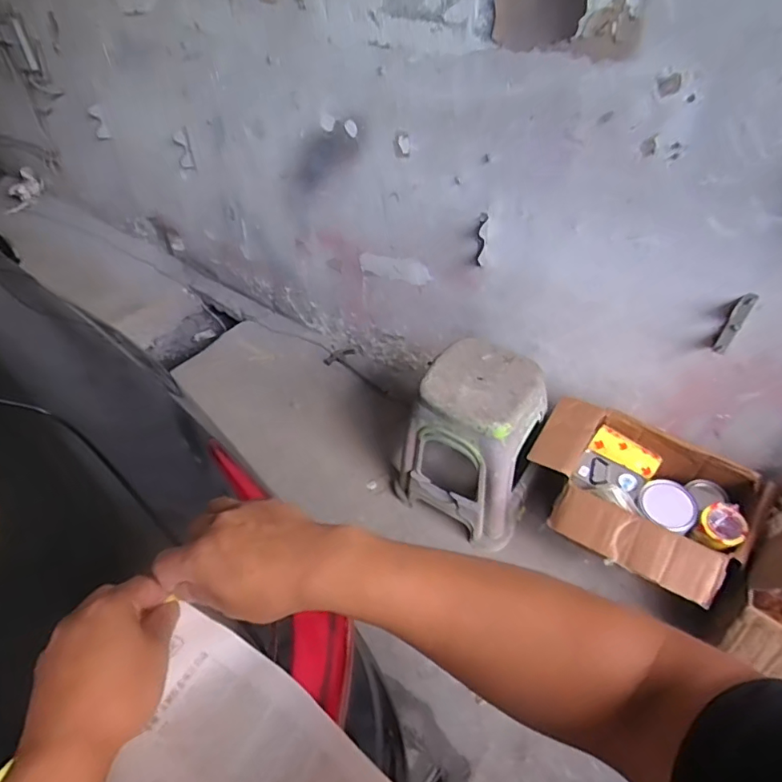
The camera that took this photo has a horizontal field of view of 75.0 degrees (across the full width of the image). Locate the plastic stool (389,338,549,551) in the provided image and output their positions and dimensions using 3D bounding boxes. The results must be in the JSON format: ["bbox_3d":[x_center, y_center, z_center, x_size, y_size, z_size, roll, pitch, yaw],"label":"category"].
[{"bbox_3d":[0.240,0.149,1.477,0.361,0.494,0.292,26,49,25],"label":"plastic stool"}]

